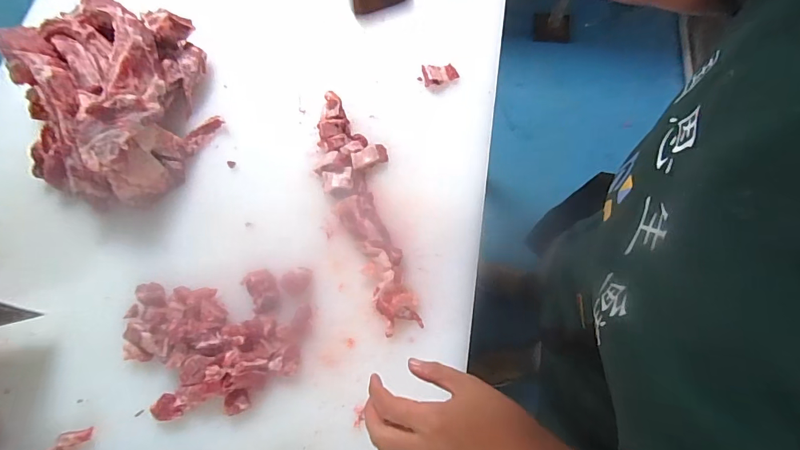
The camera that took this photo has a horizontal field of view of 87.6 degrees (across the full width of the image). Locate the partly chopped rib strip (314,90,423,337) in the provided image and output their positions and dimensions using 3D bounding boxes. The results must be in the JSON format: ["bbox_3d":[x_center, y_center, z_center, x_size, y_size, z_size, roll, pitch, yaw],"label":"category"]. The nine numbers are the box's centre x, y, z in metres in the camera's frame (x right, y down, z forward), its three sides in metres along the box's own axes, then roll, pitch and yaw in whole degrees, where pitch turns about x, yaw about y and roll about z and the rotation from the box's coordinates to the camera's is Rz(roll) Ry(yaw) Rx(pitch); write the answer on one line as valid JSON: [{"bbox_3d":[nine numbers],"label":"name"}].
[{"bbox_3d":[-0.046,-0.026,0.555,0.084,0.033,0.326,-18,72,-5],"label":"partly chopped rib strip"}]

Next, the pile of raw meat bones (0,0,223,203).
[{"bbox_3d":[-0.396,-0.178,0.570,0.245,0.119,0.269,0,71,1],"label":"pile of raw meat bones"}]

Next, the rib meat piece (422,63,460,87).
[{"bbox_3d":[0.061,-0.225,0.622,0.053,0.020,0.031,-6,71,-1],"label":"rib meat piece"}]

